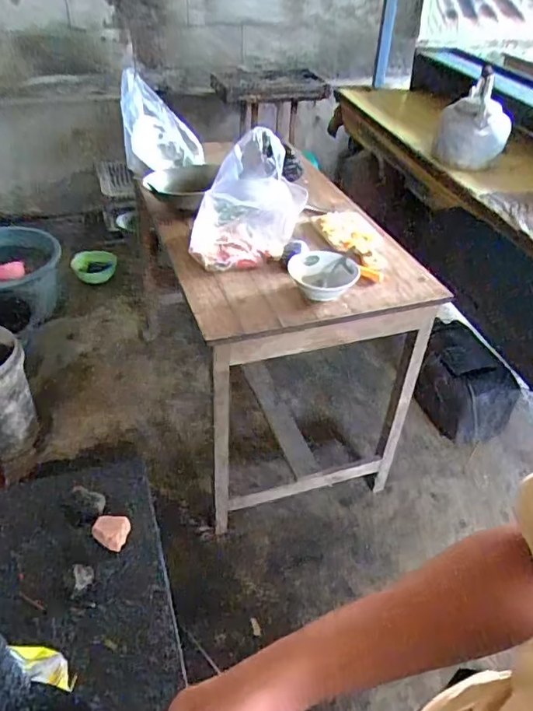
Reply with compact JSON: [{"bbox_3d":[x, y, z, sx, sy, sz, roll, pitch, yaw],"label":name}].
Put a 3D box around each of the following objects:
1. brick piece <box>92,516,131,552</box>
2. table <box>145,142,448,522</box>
[{"bbox_3d":[-0.301,0.341,1.071,0.065,0.041,0.061,14,41,13],"label":"brick piece"},{"bbox_3d":[-0.029,-0.157,1.768,0.604,0.697,1.029,-12,42,-17],"label":"table"}]

